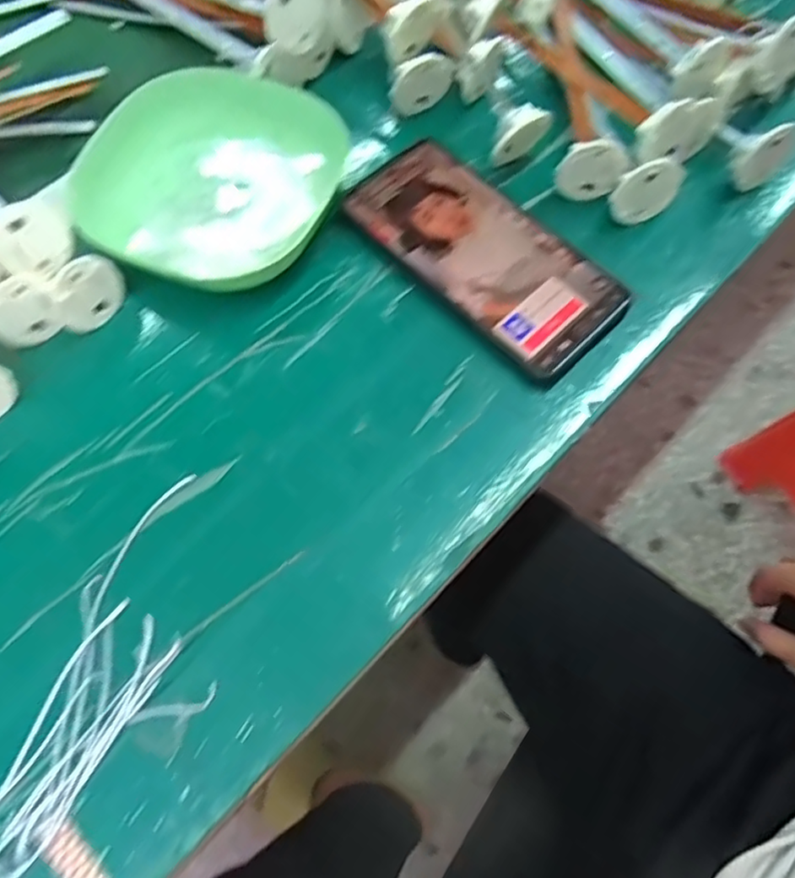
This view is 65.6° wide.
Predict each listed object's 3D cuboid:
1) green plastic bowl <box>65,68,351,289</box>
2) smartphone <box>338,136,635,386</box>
[{"bbox_3d":[-0.107,-0.153,0.355,0.135,0.034,0.131,15,68,7],"label":"green plastic bowl"},{"bbox_3d":[0.047,-0.106,0.349,0.074,0.013,0.162,-42,72,-15],"label":"smartphone"}]

